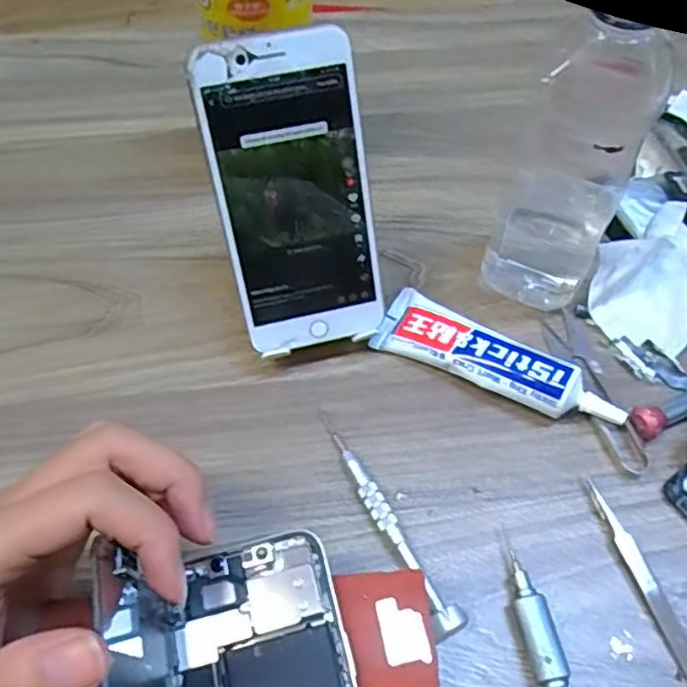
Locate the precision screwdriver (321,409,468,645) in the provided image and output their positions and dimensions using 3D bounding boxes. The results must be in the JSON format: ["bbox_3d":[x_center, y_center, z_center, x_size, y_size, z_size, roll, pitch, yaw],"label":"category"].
[{"bbox_3d":[0.021,0.083,0.318,0.015,0.018,0.124,-24,61,-12],"label":"precision screwdriver"}]

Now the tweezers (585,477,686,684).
[{"bbox_3d":[0.145,0.118,0.303,0.010,0.004,0.114,-15,60,-8],"label":"tweezers"}]

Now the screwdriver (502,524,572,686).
[{"bbox_3d":[0.090,0.135,0.286,0.016,0.018,0.100,-11,59,-5],"label":"screwdriver"}]

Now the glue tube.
[{"bbox_3d":[0.085,0.008,0.355,0.135,0.025,0.040,26,63,16],"label":"glue tube"}]

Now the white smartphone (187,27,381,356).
[{"bbox_3d":[-0.025,-0.069,0.321,0.070,0.154,0.004,-12,27,-9],"label":"white smartphone"}]

